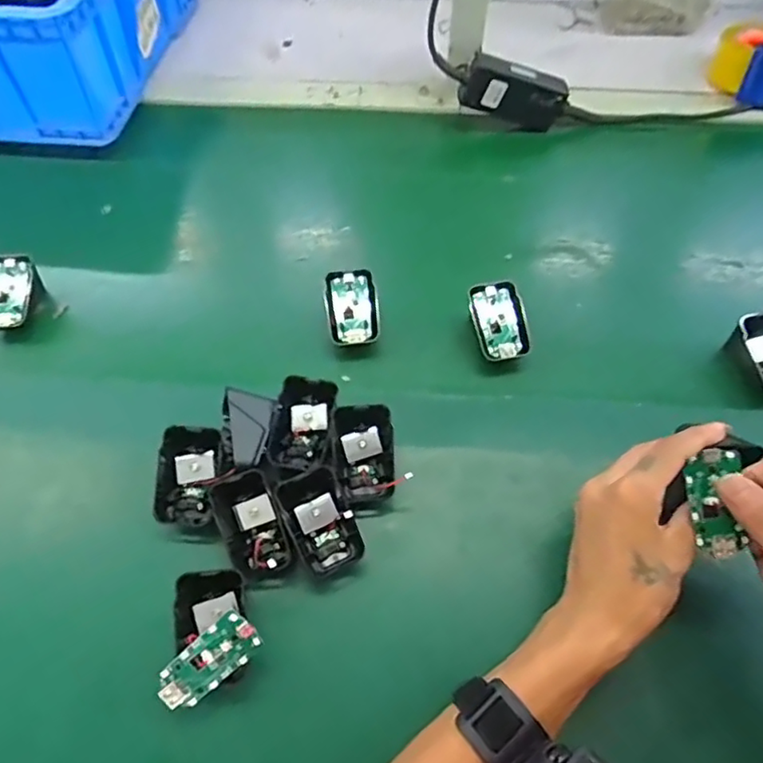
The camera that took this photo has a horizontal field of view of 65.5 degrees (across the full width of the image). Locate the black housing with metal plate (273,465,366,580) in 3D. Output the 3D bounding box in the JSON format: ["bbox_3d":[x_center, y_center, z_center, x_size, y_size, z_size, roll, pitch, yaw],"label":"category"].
[{"bbox_3d":[-0.044,0.097,0.415,0.042,0.025,0.069,-24,92,-6],"label":"black housing with metal plate"}]

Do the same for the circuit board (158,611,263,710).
[{"bbox_3d":[-0.105,0.171,0.362,0.063,0.004,0.031,-43,99,-7],"label":"circuit board"}]

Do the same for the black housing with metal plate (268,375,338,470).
[{"bbox_3d":[-0.057,0.033,0.455,0.044,0.028,0.068,5,76,13],"label":"black housing with metal plate"}]

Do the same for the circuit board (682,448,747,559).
[{"bbox_3d":[0.203,0.074,0.361,0.029,0.010,0.063,-5,87,-4],"label":"circuit board"}]

